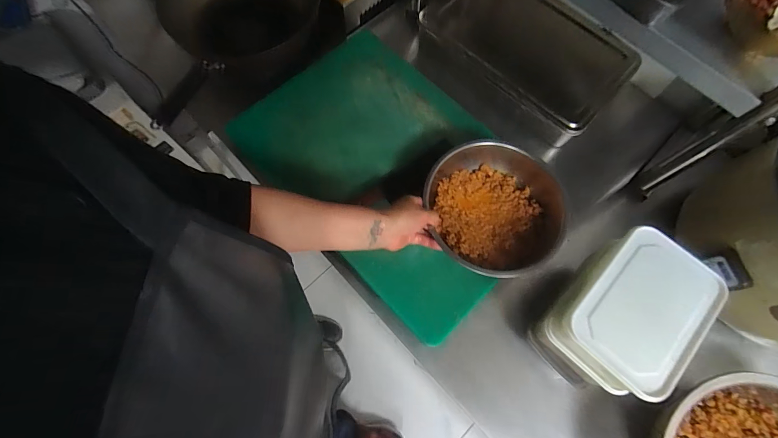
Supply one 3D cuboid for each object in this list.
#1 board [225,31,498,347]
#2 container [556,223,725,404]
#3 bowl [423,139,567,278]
[{"bbox_3d":[0.009,-0.110,0.725,0.585,0.038,0.412,42,76,12],"label":"board"},{"bbox_3d":[0.351,0.126,0.521,0.149,0.072,0.206,42,76,12],"label":"container"},{"bbox_3d":[0.184,-0.014,0.663,0.229,0.102,0.239,21,72,6],"label":"bowl"}]

